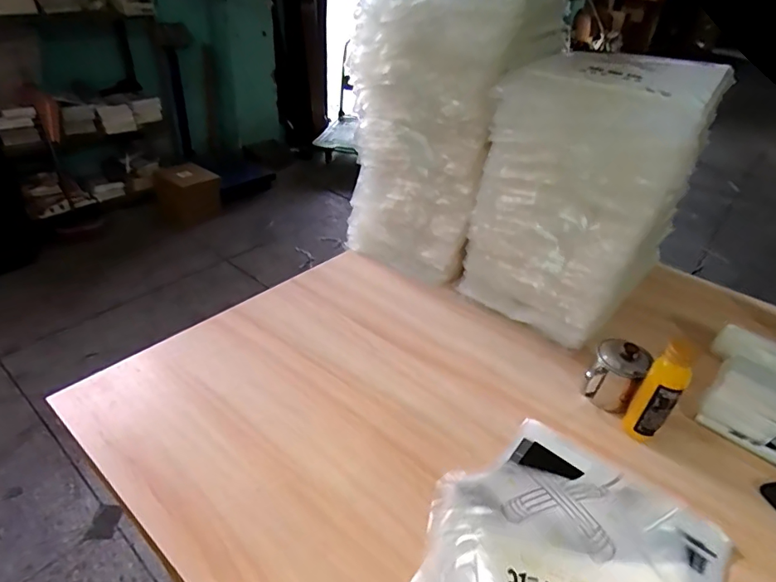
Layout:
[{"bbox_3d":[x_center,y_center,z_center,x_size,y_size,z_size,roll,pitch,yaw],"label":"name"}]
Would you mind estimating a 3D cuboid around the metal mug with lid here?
[{"bbox_3d":[0.374,0.136,0.783,0.076,0.105,0.072,21,38,21],"label":"metal mug with lid"}]

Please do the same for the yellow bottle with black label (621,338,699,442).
[{"bbox_3d":[0.406,0.150,0.701,0.050,0.176,0.051,29,42,30],"label":"yellow bottle with black label"}]

